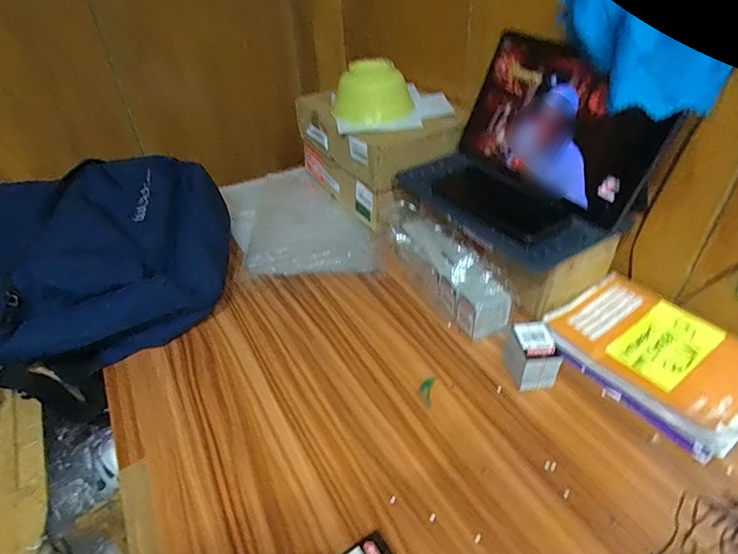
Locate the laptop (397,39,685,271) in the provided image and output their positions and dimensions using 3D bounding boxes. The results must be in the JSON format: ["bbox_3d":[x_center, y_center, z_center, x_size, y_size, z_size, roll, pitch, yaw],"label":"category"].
[{"bbox_3d":[0.177,-0.153,0.563,0.175,0.172,0.274,-20,42,-19],"label":"laptop"}]

